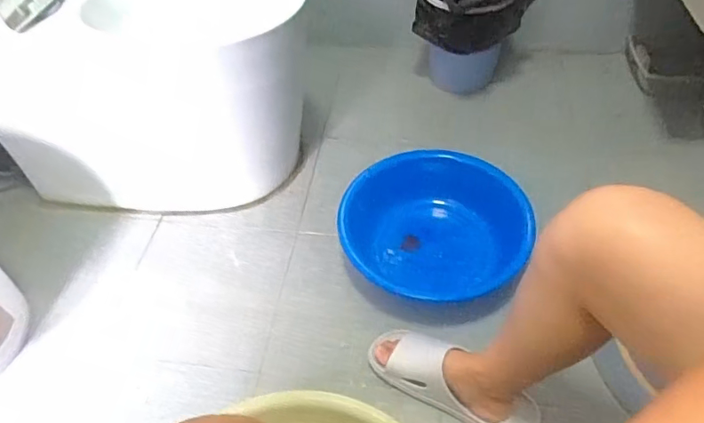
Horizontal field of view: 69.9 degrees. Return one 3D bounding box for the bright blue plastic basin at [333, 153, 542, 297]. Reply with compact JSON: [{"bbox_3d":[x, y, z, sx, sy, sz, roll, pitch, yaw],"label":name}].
[{"bbox_3d":[0.157,0.036,0.934,0.315,0.110,0.323,-2,48,2],"label":"bright blue plastic basin"}]

